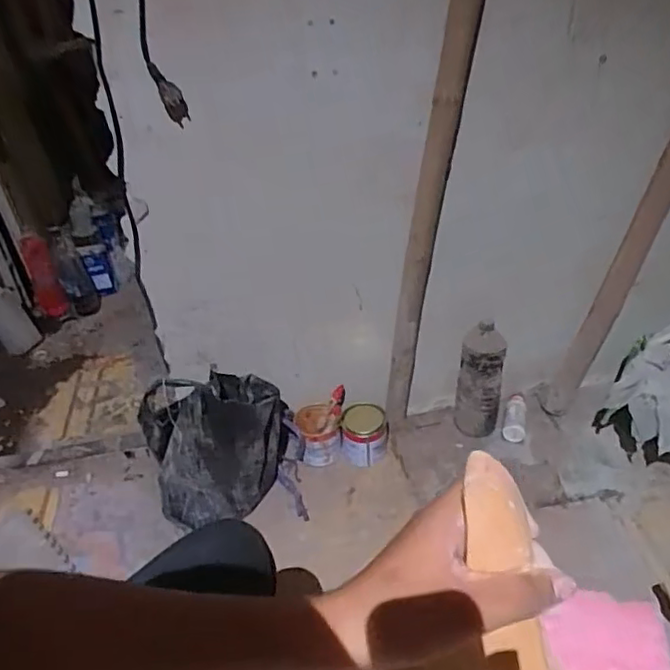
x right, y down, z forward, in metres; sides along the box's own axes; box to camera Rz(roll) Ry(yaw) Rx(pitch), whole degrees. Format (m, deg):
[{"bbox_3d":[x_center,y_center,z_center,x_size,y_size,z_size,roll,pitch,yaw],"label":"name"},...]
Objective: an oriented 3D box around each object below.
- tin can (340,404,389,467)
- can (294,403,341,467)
[{"bbox_3d":[0.069,0.235,1.406,0.108,0.108,0.093,1,36,6],"label":"tin can"},{"bbox_3d":[-0.041,0.235,1.417,0.095,0.106,0.101,-2,36,1],"label":"can"}]

